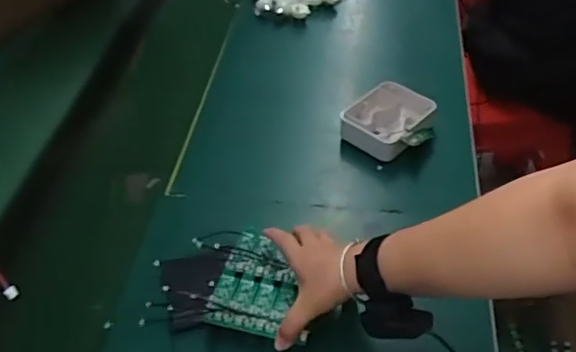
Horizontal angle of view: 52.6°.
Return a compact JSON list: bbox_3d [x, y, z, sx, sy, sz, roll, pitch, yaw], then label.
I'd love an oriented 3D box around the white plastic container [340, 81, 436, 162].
[{"bbox_3d":[0.156,-0.082,0.884,0.110,0.052,0.129,31,54,31],"label":"white plastic container"}]

